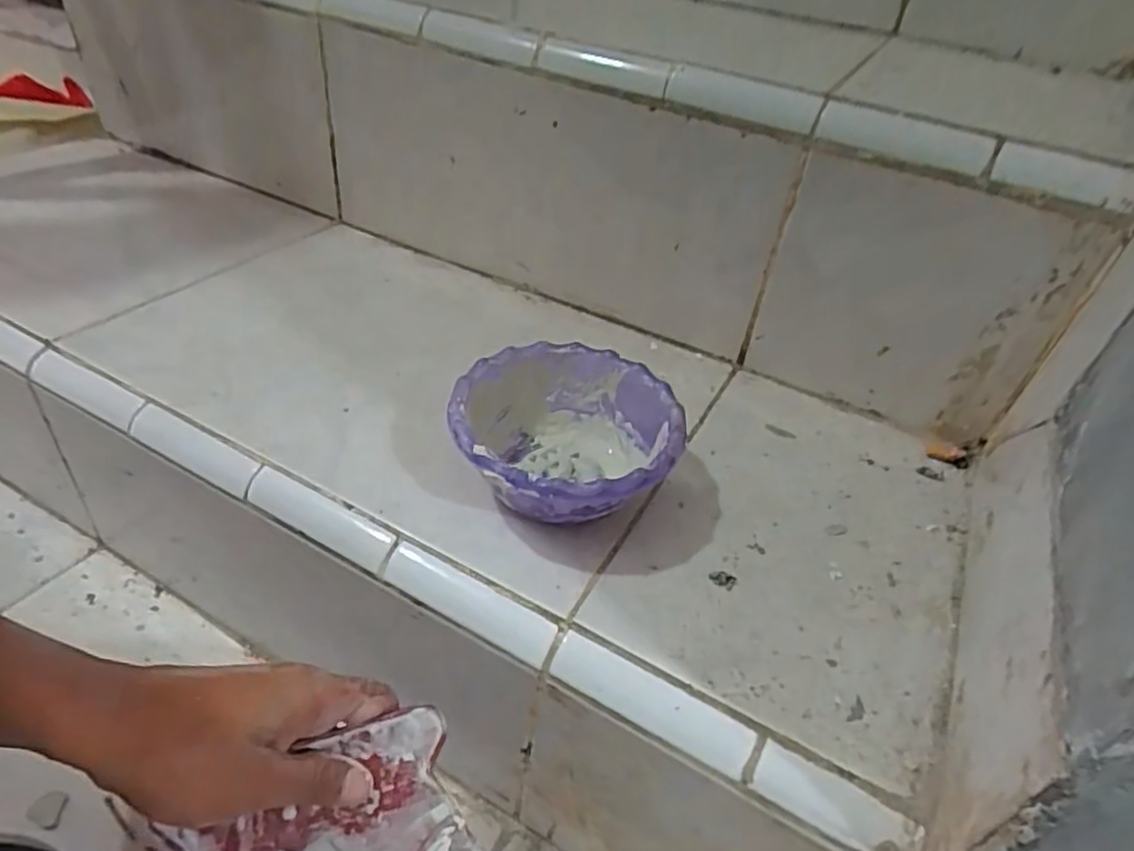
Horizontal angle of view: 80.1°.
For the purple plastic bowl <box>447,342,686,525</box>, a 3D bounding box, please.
[{"bbox_3d":[-0.002,0.011,0.390,0.122,0.060,0.124,5,39,-4],"label":"purple plastic bowl"}]

